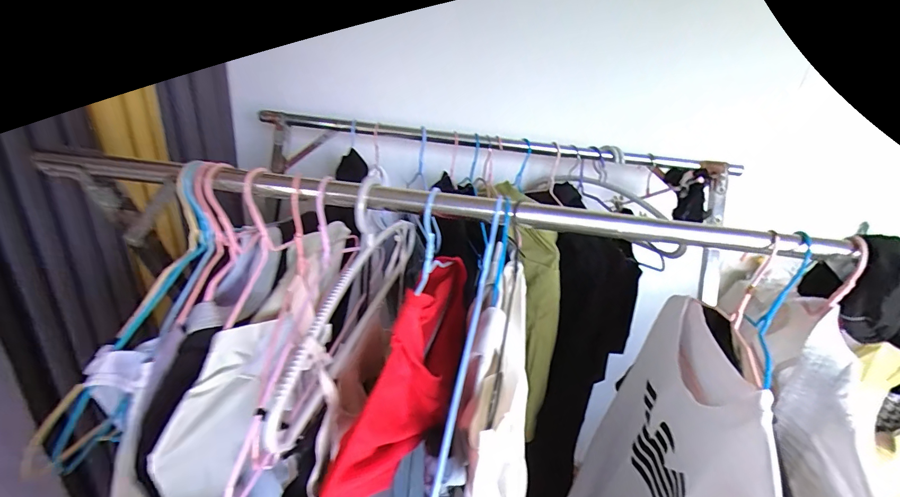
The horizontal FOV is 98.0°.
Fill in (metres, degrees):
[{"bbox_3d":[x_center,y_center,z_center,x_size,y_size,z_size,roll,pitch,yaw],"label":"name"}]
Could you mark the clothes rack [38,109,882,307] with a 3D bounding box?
[{"bbox_3d":[0.068,-0.121,0.641,0.974,0.075,0.522,7,24,3],"label":"clothes rack"}]

